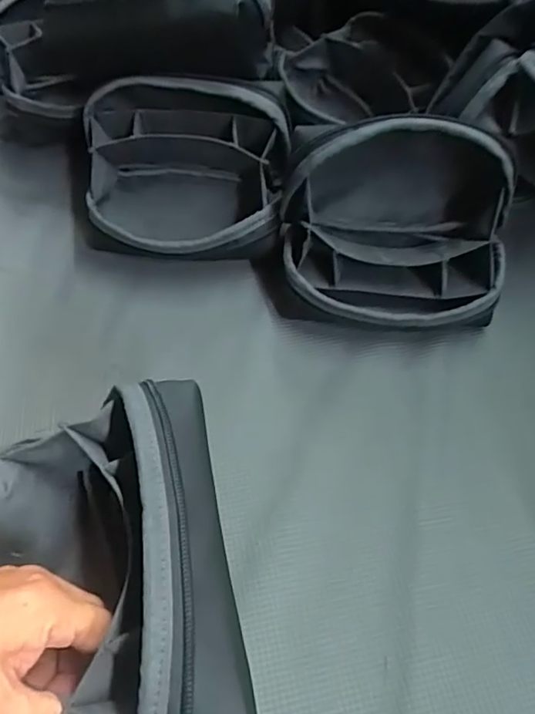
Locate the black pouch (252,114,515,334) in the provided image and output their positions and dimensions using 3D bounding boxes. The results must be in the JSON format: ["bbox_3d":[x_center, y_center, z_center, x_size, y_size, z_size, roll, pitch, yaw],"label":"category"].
[{"bbox_3d":[0.086,-0.092,0.401,0.171,0.128,0.120,-3,54,-2],"label":"black pouch"}]

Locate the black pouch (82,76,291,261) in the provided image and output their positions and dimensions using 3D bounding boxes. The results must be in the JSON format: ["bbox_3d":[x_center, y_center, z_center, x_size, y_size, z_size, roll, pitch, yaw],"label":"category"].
[{"bbox_3d":[-0.065,-0.136,0.444,0.163,0.117,0.114,-1,53,0],"label":"black pouch"}]

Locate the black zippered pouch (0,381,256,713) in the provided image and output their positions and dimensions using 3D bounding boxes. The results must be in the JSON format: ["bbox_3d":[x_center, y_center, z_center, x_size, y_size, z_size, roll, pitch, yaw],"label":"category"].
[{"bbox_3d":[-0.088,0.102,0.249,0.140,0.094,0.153,-11,54,-7],"label":"black zippered pouch"}]

